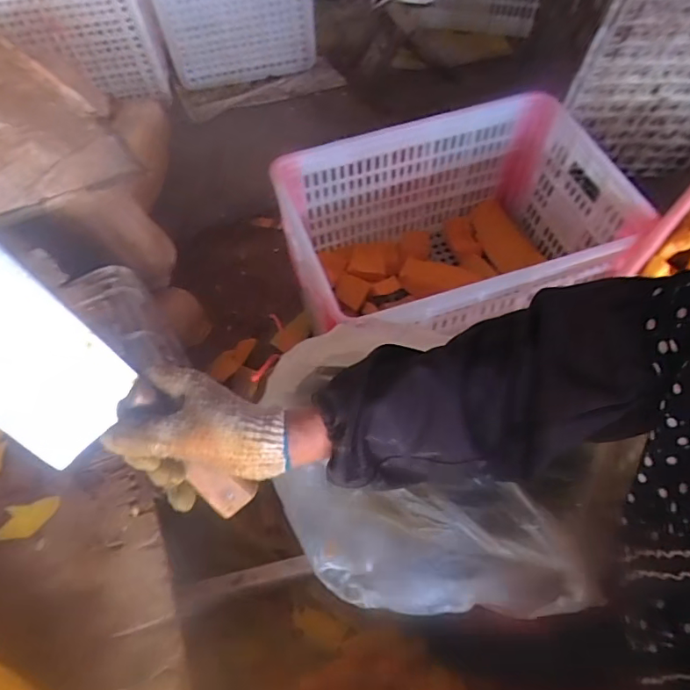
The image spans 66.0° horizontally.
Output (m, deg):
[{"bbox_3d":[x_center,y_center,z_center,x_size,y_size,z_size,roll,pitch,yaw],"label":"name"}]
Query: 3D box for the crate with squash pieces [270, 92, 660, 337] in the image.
[{"bbox_3d":[0.194,-0.176,0.950,0.538,0.297,0.362,-20,63,-9],"label":"crate with squash pieces"}]

